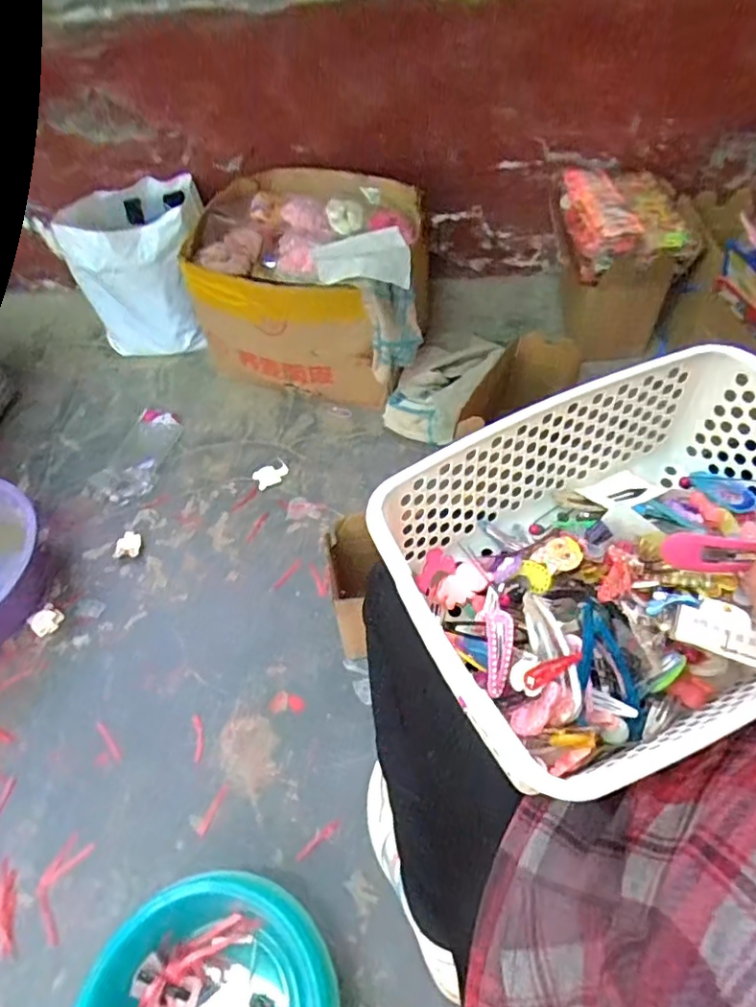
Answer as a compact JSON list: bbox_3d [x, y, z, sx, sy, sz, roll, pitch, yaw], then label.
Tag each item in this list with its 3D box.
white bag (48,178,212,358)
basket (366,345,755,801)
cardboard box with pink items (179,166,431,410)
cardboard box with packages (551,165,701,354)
[{"bbox_3d":[-0.471,-0.481,1.200,0.258,0.260,0.235,-9,53,-4],"label":"white bag"},{"bbox_3d":[0.154,0.030,0.361,0.284,0.097,0.188,-22,55,-12],"label":"basket"},{"bbox_3d":[-0.106,-0.406,1.075,0.393,0.256,0.374,7,55,9],"label":"cardboard box with pink items"},{"bbox_3d":[0.436,-0.437,1.107,0.229,0.267,0.248,8,54,9],"label":"cardboard box with packages"}]

